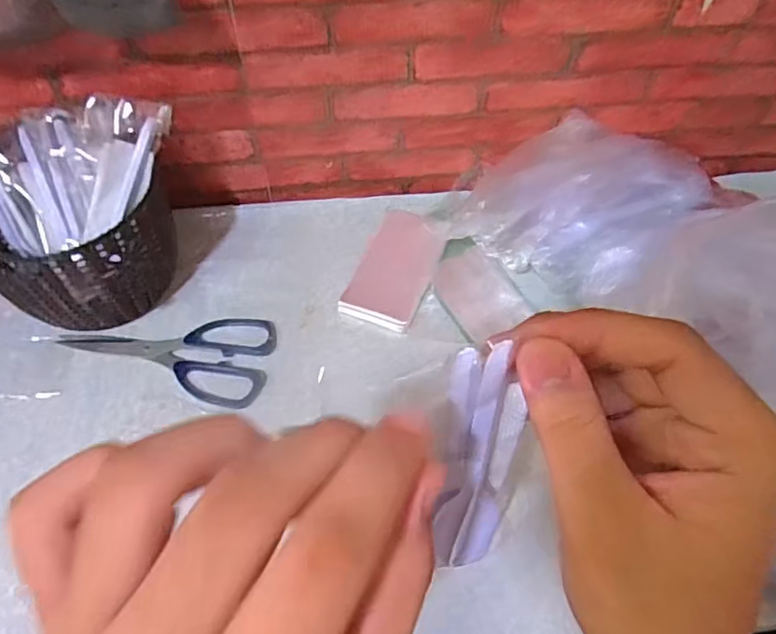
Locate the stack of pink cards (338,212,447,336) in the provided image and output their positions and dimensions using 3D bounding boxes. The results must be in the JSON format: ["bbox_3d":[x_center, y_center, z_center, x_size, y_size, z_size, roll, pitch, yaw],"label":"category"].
[{"bbox_3d":[0.008,-0.048,0.544,0.071,0.007,0.130,18,56,11],"label":"stack of pink cards"}]

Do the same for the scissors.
[{"bbox_3d":[-0.195,0.028,0.489,0.188,0.004,0.082,6,55,3],"label":"scissors"}]

